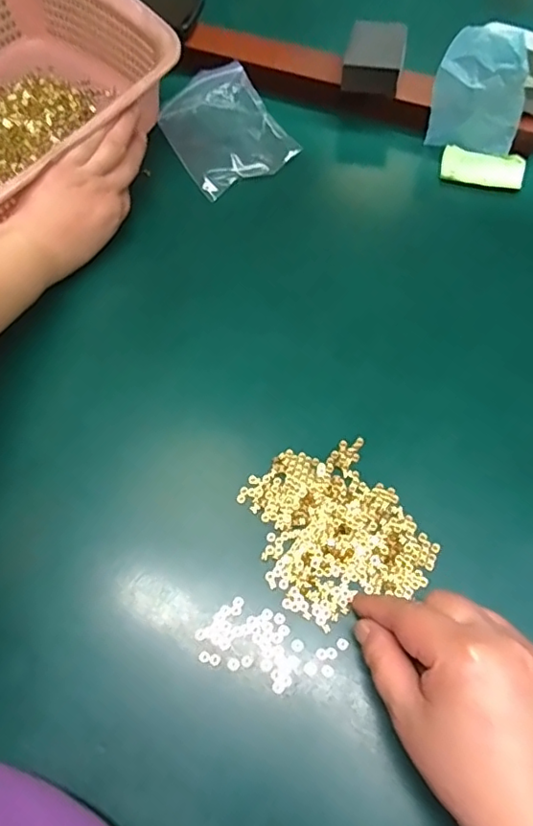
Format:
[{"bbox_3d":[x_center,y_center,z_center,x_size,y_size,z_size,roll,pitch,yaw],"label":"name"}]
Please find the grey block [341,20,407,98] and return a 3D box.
[{"bbox_3d":[0.100,-0.323,0.519,0.050,0.032,0.066,11,63,10],"label":"grey block"}]

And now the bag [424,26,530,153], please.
[{"bbox_3d":[0.177,-0.267,0.471,0.071,0.076,0.045,9,63,9],"label":"bag"}]

